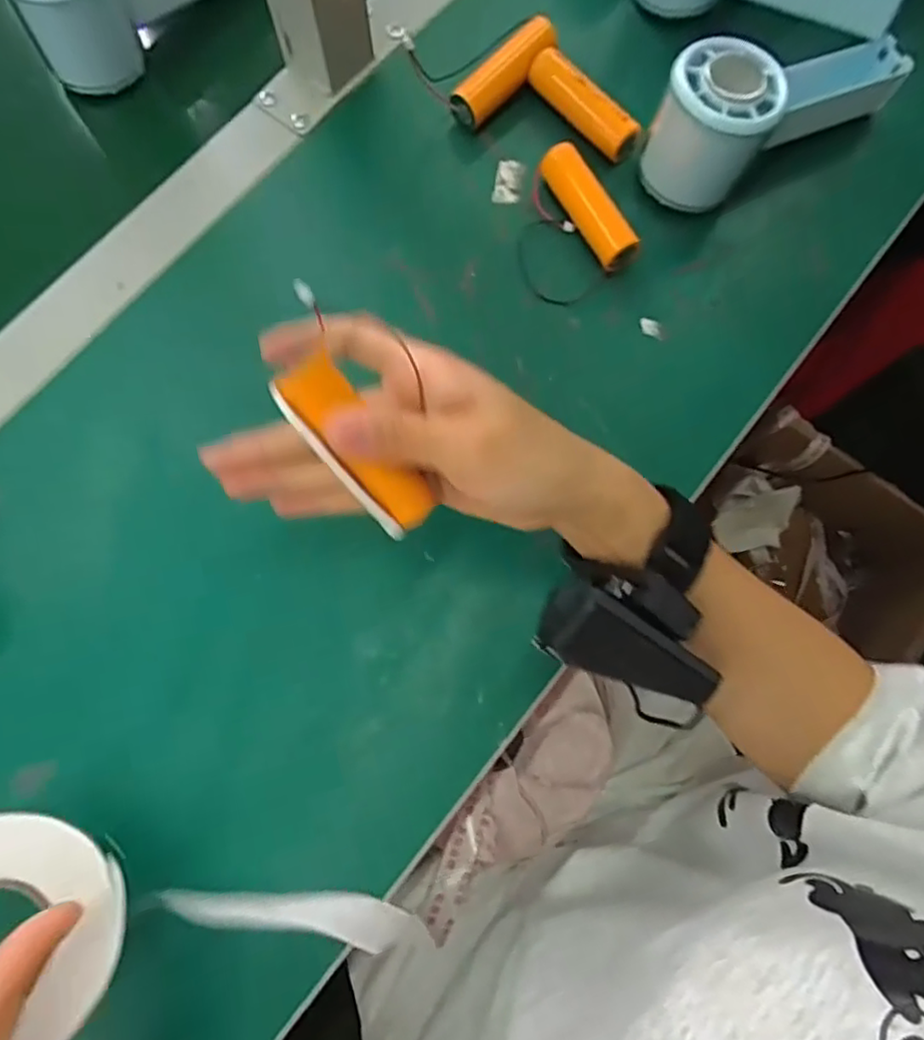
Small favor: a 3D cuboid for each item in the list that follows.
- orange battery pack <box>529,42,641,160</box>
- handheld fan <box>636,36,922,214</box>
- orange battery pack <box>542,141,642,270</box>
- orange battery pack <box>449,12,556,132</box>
[{"bbox_3d":[0.069,-0.234,0.365,0.019,0.022,0.073,-42,81,-9],"label":"orange battery pack"},{"bbox_3d":[0.170,-0.220,0.352,0.153,0.074,0.062,-24,78,-21],"label":"handheld fan"},{"bbox_3d":[0.069,-0.171,0.351,0.019,0.019,0.074,-27,79,-7],"label":"orange battery pack"},{"bbox_3d":[0.026,-0.257,0.373,0.020,0.024,0.070,44,80,9],"label":"orange battery pack"}]

